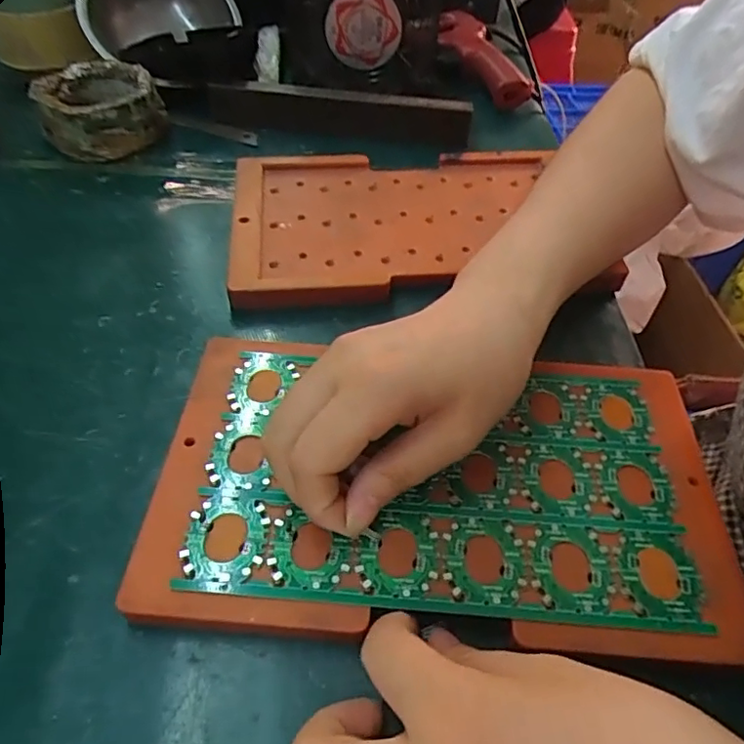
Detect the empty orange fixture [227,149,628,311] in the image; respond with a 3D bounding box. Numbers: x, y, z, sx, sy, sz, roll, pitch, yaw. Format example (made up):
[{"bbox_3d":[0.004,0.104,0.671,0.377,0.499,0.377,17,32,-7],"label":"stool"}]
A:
[{"bbox_3d":[0.025,-0.105,0.373,0.226,0.013,0.136,-5,50,-3],"label":"empty orange fixture"}]

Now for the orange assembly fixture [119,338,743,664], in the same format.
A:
[{"bbox_3d":[0.028,0.044,0.251,0.237,0.014,0.138,4,49,0],"label":"orange assembly fixture"}]

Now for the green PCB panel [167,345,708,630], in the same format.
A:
[{"bbox_3d":[0.030,0.043,0.252,0.200,0.004,0.121,4,50,1],"label":"green PCB panel"}]

